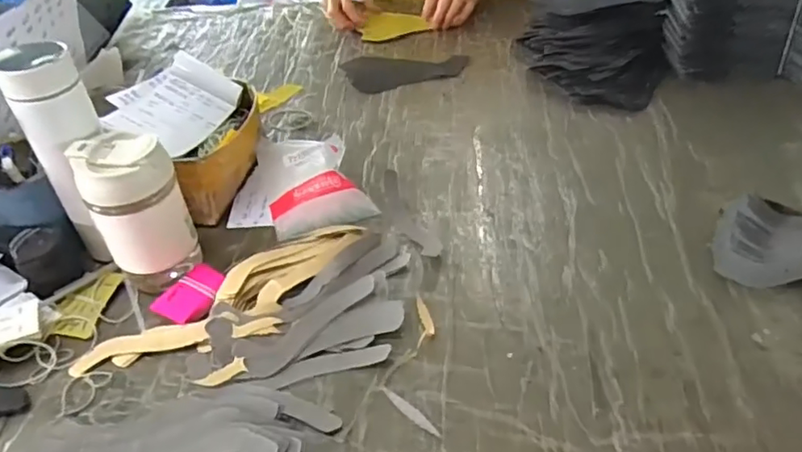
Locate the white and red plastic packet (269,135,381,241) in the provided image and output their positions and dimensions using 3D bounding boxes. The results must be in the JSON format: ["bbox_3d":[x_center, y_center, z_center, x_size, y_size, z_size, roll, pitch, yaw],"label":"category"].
[{"bbox_3d":[-0.109,-0.066,0.727,0.114,0.046,0.180,-14,41,-10],"label":"white and red plastic packet"}]

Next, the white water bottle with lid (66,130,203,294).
[{"bbox_3d":[-0.254,-0.012,0.586,0.082,0.153,0.073,-24,44,-21],"label":"white water bottle with lid"}]

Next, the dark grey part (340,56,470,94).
[{"bbox_3d":[0.009,-0.260,0.973,0.194,0.005,0.119,-14,41,-10],"label":"dark grey part"}]

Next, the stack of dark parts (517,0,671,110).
[{"bbox_3d":[0.294,-0.292,0.915,0.220,0.096,0.269,9,42,16],"label":"stack of dark parts"}]

